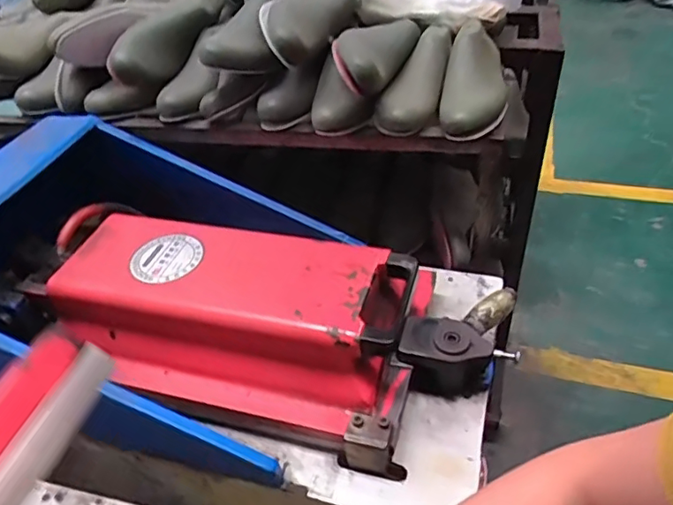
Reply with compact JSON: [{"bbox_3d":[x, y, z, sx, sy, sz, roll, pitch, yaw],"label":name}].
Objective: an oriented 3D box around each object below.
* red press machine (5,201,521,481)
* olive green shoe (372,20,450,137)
[{"bbox_3d":[-0.107,0.081,0.724,0.626,0.122,0.285,7,43,12],"label":"red press machine"},{"bbox_3d":[0.126,-0.265,0.814,0.072,0.068,0.241,17,60,22],"label":"olive green shoe"}]

